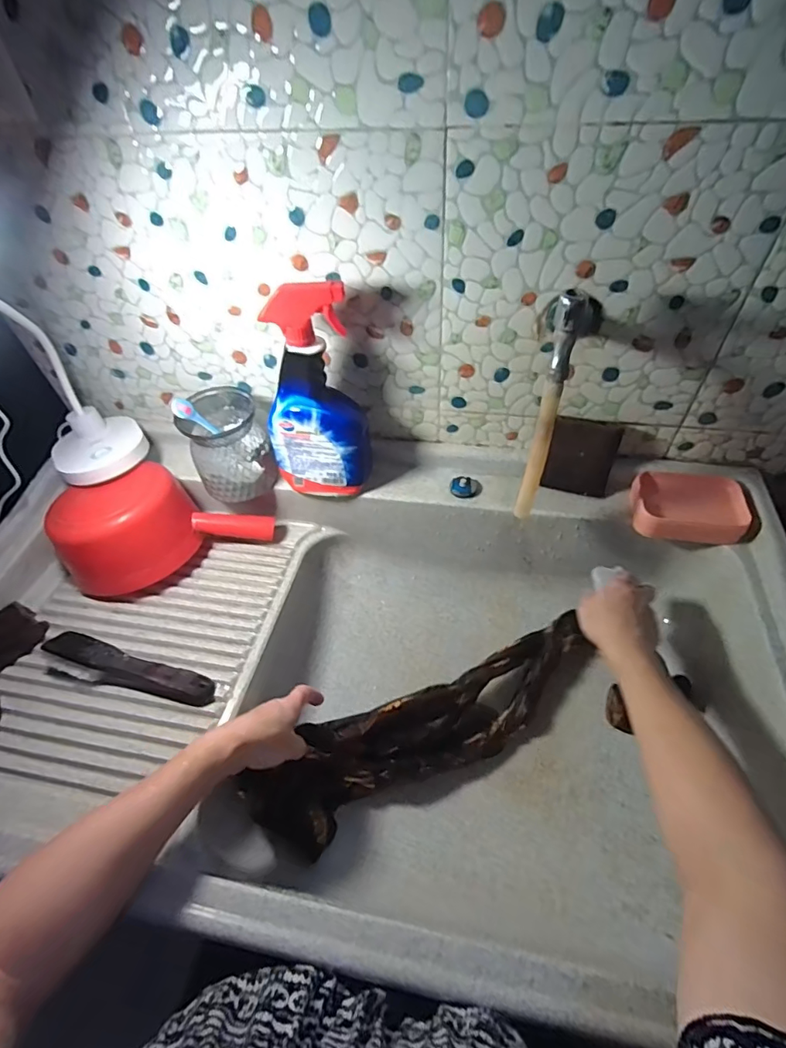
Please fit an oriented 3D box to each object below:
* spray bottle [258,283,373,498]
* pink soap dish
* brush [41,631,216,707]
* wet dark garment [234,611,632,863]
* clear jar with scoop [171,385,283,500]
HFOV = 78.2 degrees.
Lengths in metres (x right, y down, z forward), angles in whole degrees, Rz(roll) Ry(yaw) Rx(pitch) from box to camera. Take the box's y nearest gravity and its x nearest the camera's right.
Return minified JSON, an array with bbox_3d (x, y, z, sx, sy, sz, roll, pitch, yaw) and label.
[{"bbox_3d":[-0.099,-0.147,0.583,0.114,0.262,0.054,9,51,12],"label":"spray bottle"},{"bbox_3d":[0.367,-0.024,0.603,0.124,0.028,0.098,13,52,15],"label":"pink soap dish"},{"bbox_3d":[-0.307,0.168,0.555,0.210,0.033,0.049,12,52,14],"label":"brush"},{"bbox_3d":[0.070,0.265,0.614,0.488,0.091,0.123,-18,50,-20],"label":"wet dark garment"},{"bbox_3d":[-0.224,-0.107,0.663,0.100,0.112,0.104,-24,52,-15],"label":"clear jar with scoop"}]

